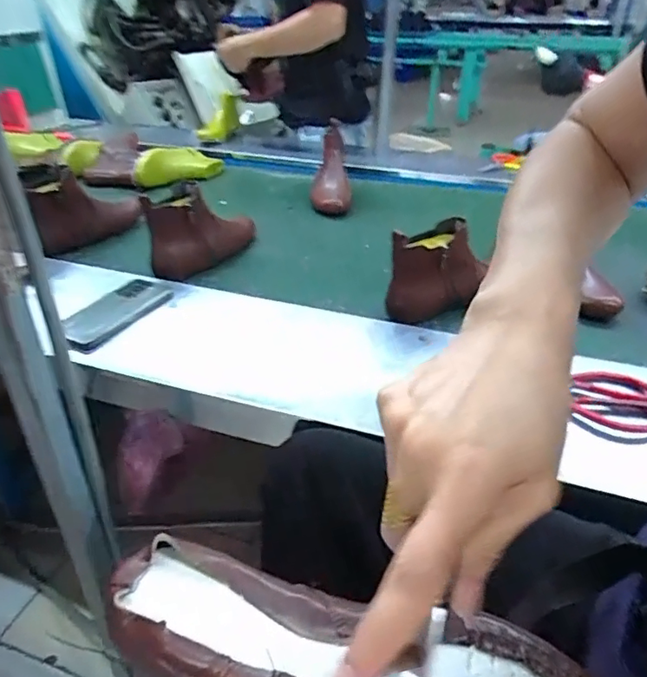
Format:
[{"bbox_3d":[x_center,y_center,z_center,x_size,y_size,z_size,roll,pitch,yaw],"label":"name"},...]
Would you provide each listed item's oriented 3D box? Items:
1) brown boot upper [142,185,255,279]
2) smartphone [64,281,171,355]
[{"bbox_3d":[-0.200,-0.194,0.957,0.069,0.147,0.238,27,42,35],"label":"brown boot upper"},{"bbox_3d":[-0.303,-0.040,0.773,0.074,0.013,0.156,33,52,19],"label":"smartphone"}]

